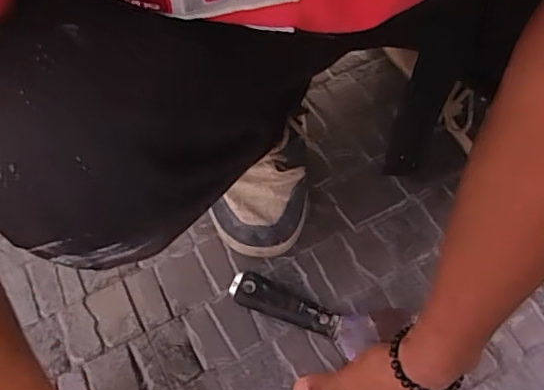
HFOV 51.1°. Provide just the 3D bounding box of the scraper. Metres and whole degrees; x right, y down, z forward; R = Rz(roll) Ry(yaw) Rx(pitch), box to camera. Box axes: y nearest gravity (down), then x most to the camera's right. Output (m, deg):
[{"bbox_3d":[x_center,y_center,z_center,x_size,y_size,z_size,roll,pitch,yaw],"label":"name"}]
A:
[{"bbox_3d":[0.027,0.108,0.524,0.137,0.028,0.041,17,60,11],"label":"scraper"}]

